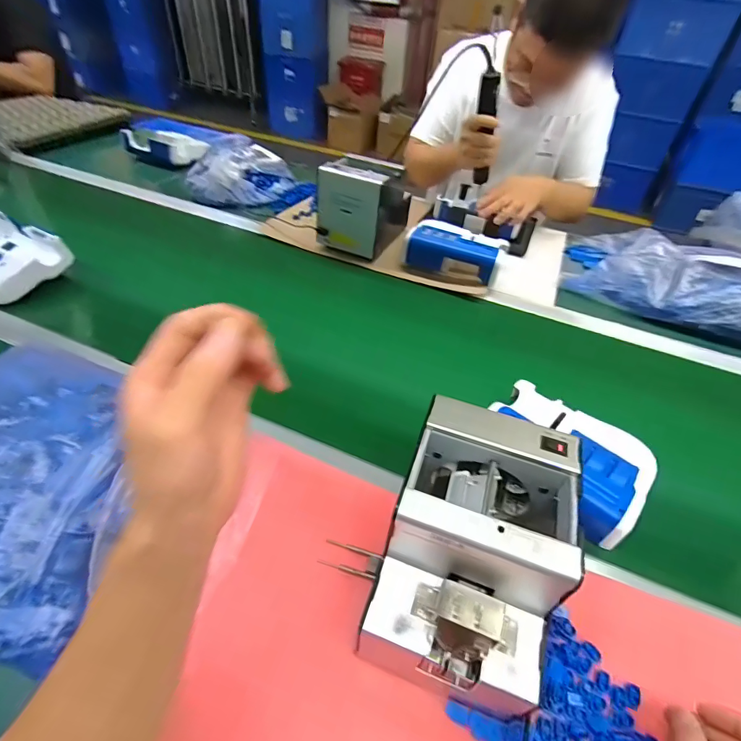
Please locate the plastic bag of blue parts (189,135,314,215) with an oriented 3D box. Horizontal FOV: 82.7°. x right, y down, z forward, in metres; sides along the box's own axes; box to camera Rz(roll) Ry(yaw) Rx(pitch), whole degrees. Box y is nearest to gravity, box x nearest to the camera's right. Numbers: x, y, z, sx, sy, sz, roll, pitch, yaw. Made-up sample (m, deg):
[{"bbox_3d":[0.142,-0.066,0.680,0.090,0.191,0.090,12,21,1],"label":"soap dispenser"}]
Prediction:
[{"bbox_3d":[-0.266,-0.444,0.944,0.275,0.100,0.178,-10,46,-13],"label":"plastic bag of blue parts"}]

